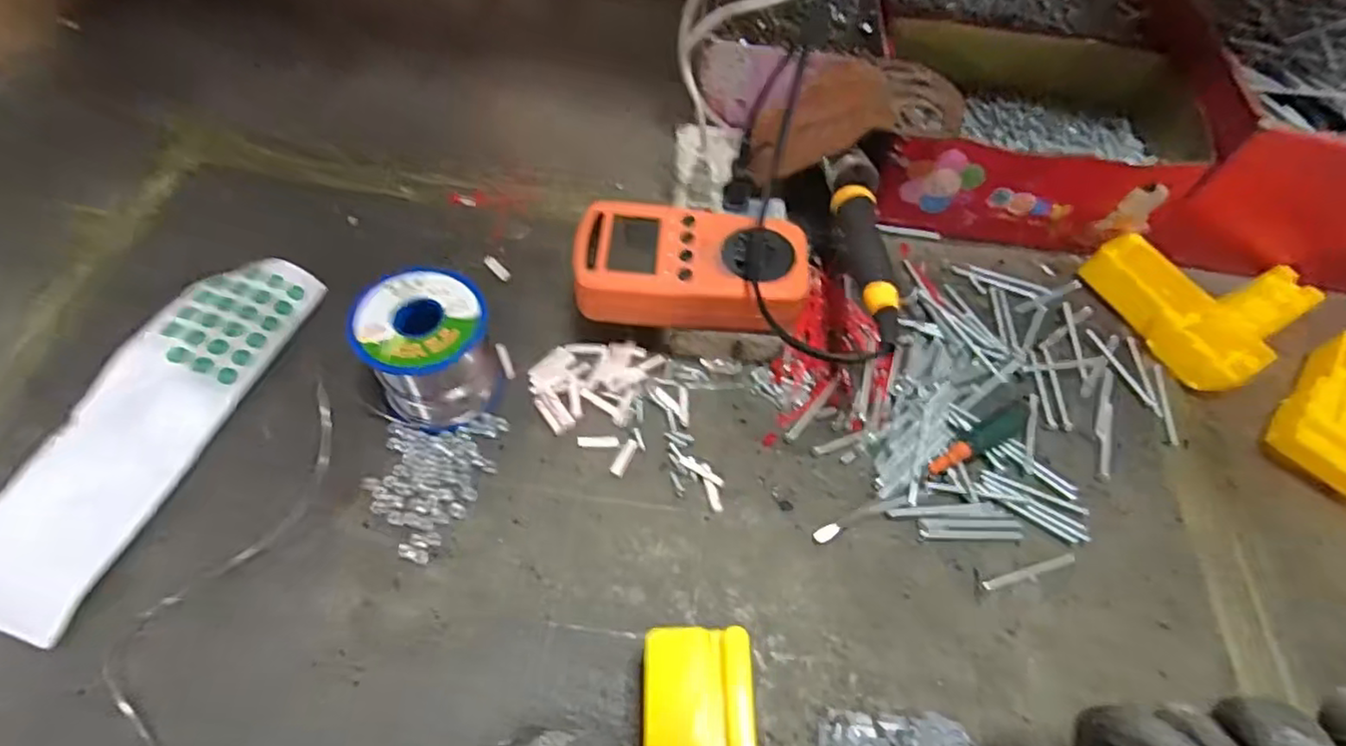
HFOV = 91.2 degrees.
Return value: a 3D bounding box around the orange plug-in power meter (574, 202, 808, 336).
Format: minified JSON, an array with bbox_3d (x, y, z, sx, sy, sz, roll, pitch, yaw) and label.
[{"bbox_3d":[0.010,-0.062,0.371,0.125,0.025,0.077,4,57,-3],"label":"orange plug-in power meter"}]

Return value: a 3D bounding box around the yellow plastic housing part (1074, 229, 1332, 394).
[{"bbox_3d":[0.375,-0.058,0.454,0.146,0.025,0.116,-21,62,-18],"label":"yellow plastic housing part"}]

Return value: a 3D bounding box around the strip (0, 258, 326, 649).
[{"bbox_3d":[-0.274,0.021,0.346,0.062,0.024,0.216,15,57,5],"label":"strip"}]

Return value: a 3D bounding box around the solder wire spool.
[{"bbox_3d":[-0.130,-0.011,0.355,0.063,0.063,0.061,2,57,-4],"label":"solder wire spool"}]

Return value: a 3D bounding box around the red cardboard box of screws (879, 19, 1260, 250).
[{"bbox_3d":[0.259,-0.171,0.476,0.220,0.093,0.136,4,57,-2],"label":"red cardboard box of screws"}]

